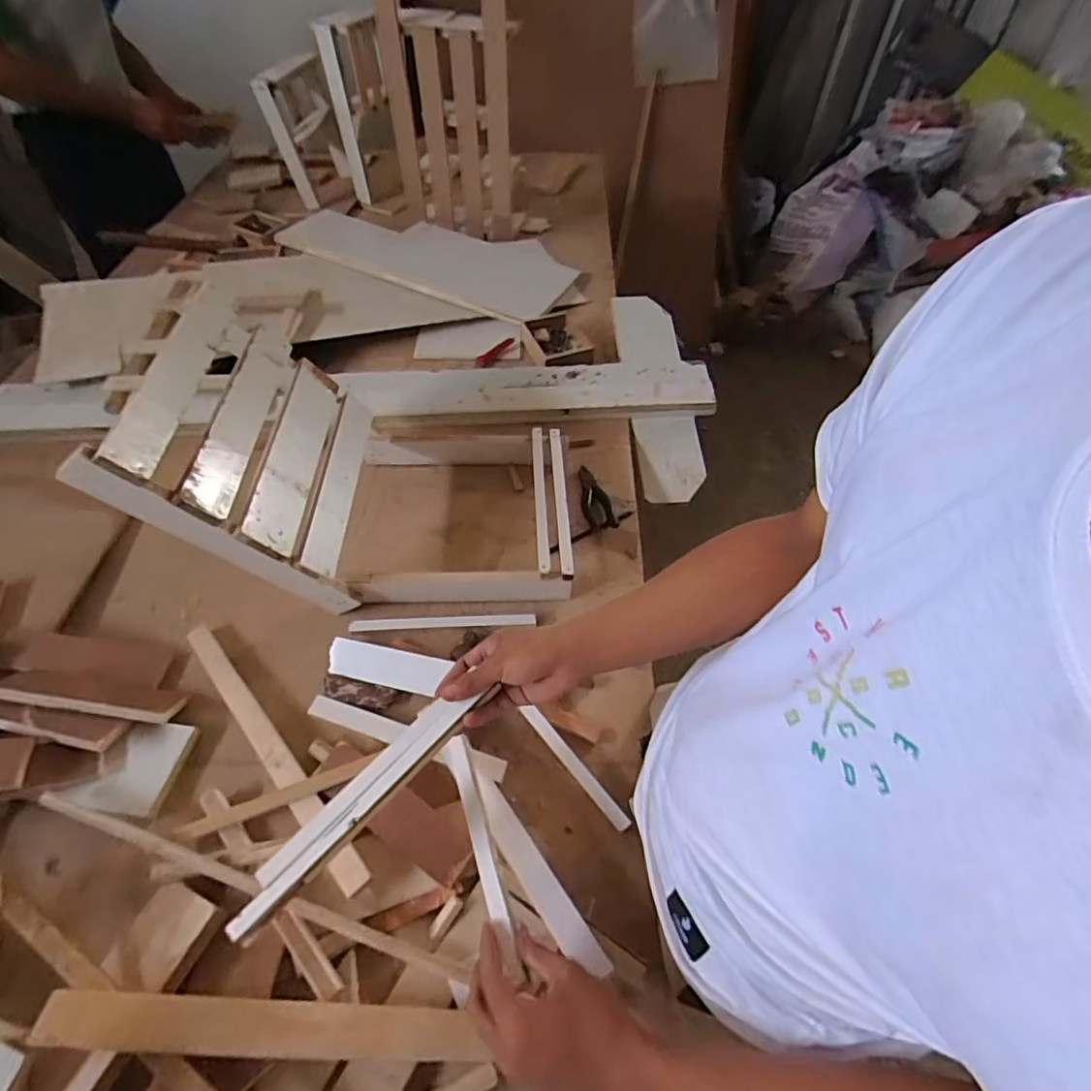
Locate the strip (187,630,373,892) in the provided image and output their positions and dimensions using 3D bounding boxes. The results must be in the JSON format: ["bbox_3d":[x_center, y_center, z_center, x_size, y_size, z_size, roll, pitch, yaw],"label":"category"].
[{"bbox_3d":[-0.326,0.227,0.659,0.031,0.017,0.406,-36,61,-25],"label":"strip"}]

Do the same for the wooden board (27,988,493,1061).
[{"bbox_3d":[-0.240,0.413,0.484,0.353,0.013,0.037,8,50,-6],"label":"wooden board"}]

